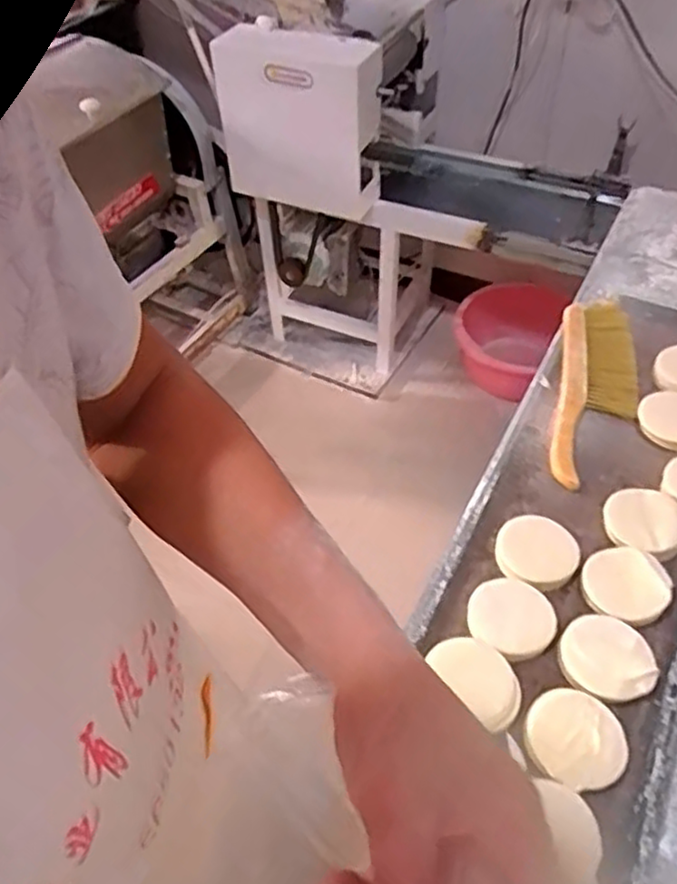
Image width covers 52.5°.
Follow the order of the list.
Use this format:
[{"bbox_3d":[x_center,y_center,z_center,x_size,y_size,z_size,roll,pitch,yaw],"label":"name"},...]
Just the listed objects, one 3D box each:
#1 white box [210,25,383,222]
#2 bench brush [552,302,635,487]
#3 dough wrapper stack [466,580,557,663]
[{"bbox_3d":[-0.088,-0.716,1.564,0.343,0.352,0.165,26,56,22],"label":"white box"},{"bbox_3d":[0.354,-0.079,0.946,0.103,0.044,0.368,10,51,11],"label":"bench brush"},{"bbox_3d":[0.180,0.184,0.722,0.089,0.013,0.083,33,58,26],"label":"dough wrapper stack"}]

